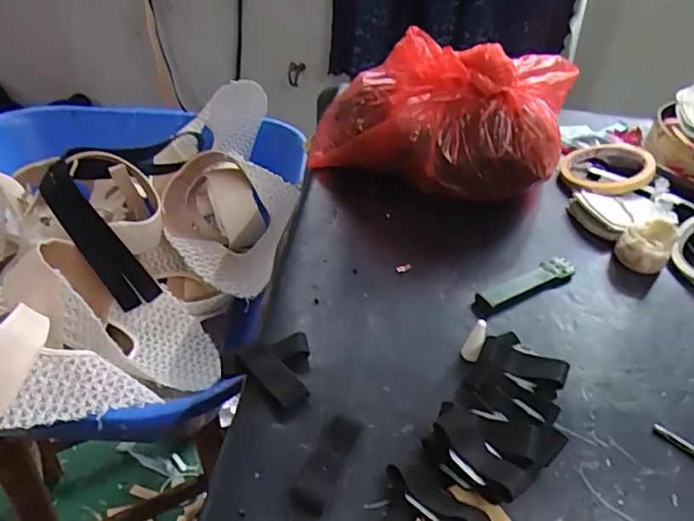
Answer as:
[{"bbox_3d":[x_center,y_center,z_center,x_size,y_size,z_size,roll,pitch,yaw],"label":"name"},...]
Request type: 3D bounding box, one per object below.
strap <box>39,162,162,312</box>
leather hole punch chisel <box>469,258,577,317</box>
[{"bbox_3d":[-0.284,-0.026,0.601,0.042,0.027,0.186,-36,88,-37],"label":"strap"},{"bbox_3d":[0.152,0.020,0.453,0.111,0.012,0.021,-20,45,-26],"label":"leather hole punch chisel"}]

